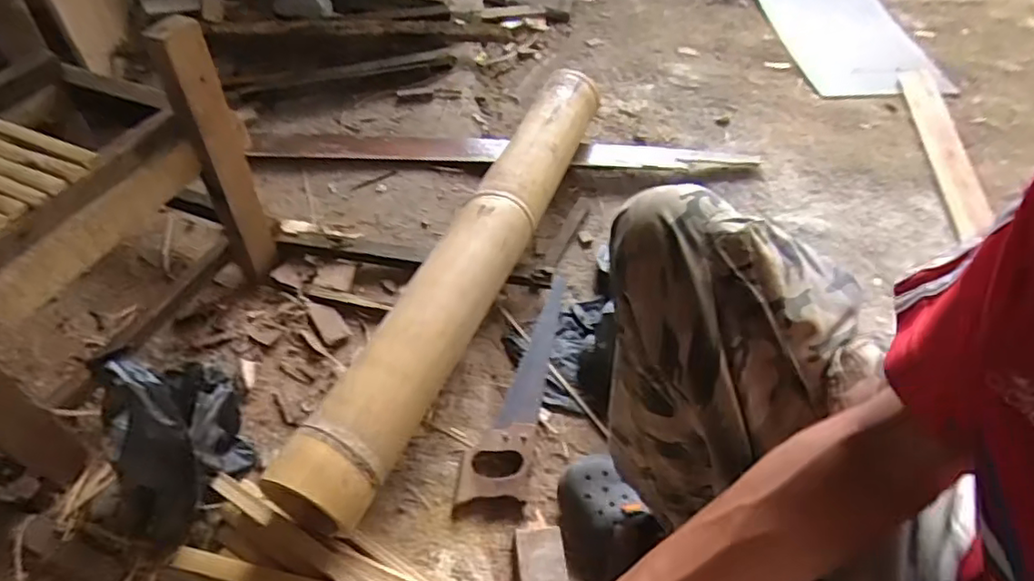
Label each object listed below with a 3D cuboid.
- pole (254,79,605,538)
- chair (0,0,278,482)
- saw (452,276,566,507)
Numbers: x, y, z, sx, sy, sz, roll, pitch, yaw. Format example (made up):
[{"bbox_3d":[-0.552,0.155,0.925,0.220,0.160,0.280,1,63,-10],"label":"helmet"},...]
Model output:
[{"bbox_3d":[-0.043,-0.091,0.976,0.137,0.088,0.967,19,51,16],"label":"pole"},{"bbox_3d":[-0.608,-0.089,0.784,0.330,0.364,0.449,18,51,16],"label":"chair"},{"bbox_3d":[0.002,0.121,0.939,0.089,0.030,0.425,8,49,7],"label":"saw"}]

